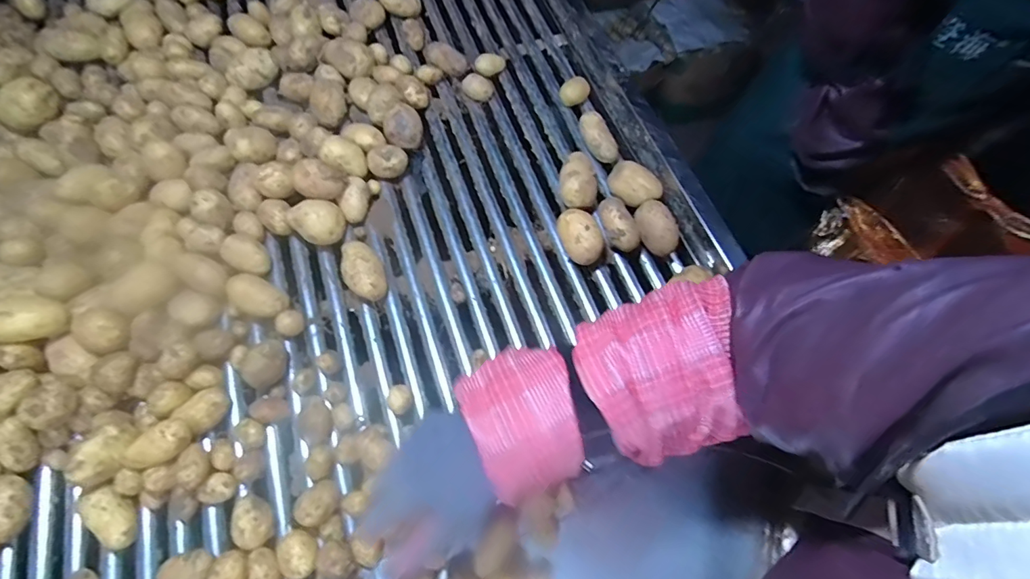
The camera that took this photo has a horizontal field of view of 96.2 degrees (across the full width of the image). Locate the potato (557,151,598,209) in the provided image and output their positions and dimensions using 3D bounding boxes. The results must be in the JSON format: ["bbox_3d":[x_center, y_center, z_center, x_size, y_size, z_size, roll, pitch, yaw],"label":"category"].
[{"bbox_3d":[0.079,-0.132,0.587,0.048,0.050,0.074,6,64,5],"label":"potato"}]

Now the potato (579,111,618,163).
[{"bbox_3d":[0.108,-0.206,0.620,0.034,0.033,0.084,-21,65,-8],"label":"potato"}]

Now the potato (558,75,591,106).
[{"bbox_3d":[0.085,-0.282,0.661,0.040,0.027,0.035,8,64,6],"label":"potato"}]

